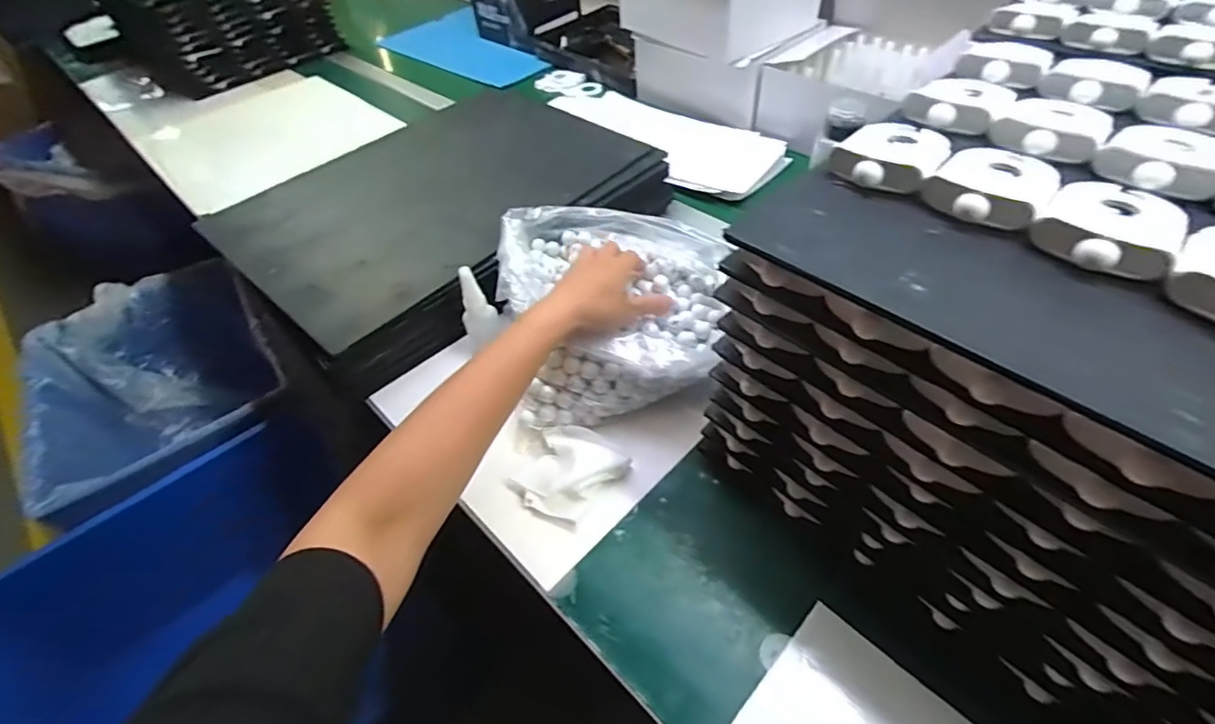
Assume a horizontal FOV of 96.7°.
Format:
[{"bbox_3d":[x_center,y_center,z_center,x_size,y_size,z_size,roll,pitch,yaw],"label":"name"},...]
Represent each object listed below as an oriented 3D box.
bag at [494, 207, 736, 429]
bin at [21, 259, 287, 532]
[{"bbox_3d":[-0.009,-0.056,0.534,0.204,0.105,0.223,7,49,12],"label":"bag"},{"bbox_3d":[-0.851,0.074,1.098,0.382,0.268,0.598,-31,53,-20],"label":"bin"}]

